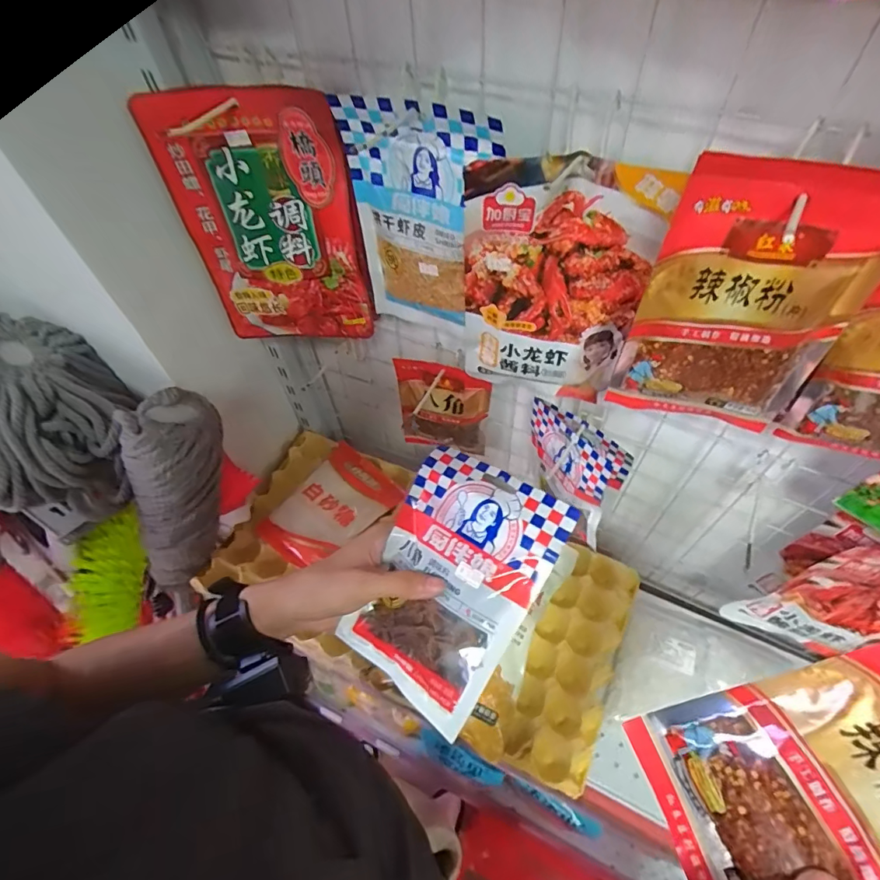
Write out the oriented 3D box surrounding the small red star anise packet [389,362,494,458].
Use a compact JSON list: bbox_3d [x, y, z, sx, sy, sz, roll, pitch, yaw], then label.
[{"bbox_3d":[0.002,-0.036,0.656,0.126,0.170,0.022,11,57,11],"label":"small red star anise packet"}]

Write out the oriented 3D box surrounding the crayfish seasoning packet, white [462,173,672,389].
[{"bbox_3d":[0.099,-0.129,0.437,0.154,0.201,0.024,11,57,11],"label":"crayfish seasoning packet, white"}]

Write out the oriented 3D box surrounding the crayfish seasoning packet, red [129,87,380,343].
[{"bbox_3d":[-0.173,-0.211,0.503,0.176,0.264,0.040,-4,50,3],"label":"crayfish seasoning packet, red"}]

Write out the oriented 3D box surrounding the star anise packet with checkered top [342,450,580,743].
[{"bbox_3d":[0.007,0.111,0.371,0.122,0.016,0.188,29,89,23],"label":"star anise packet with checkered top"}]

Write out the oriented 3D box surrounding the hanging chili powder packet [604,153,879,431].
[{"bbox_3d":[0.207,-0.087,0.334,0.126,0.186,0.023,13,47,10],"label":"hanging chili powder packet"}]

